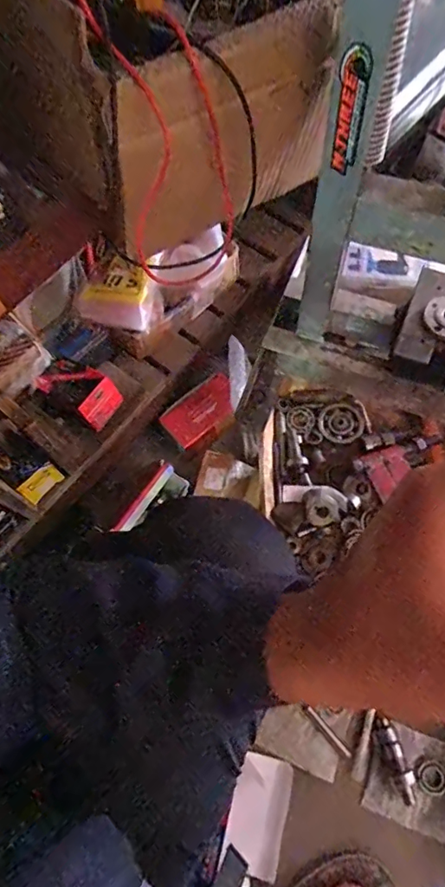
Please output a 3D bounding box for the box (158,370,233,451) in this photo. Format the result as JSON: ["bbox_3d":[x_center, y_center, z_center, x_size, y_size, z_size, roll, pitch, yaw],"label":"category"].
[{"bbox_3d":[-0.033,-0.052,0.757,0.120,0.025,0.067,-40,72,-12],"label":"box"}]

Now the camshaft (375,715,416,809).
[{"bbox_3d":[0.214,0.393,0.608,0.026,0.021,0.086,-19,69,-4],"label":"camshaft"}]

